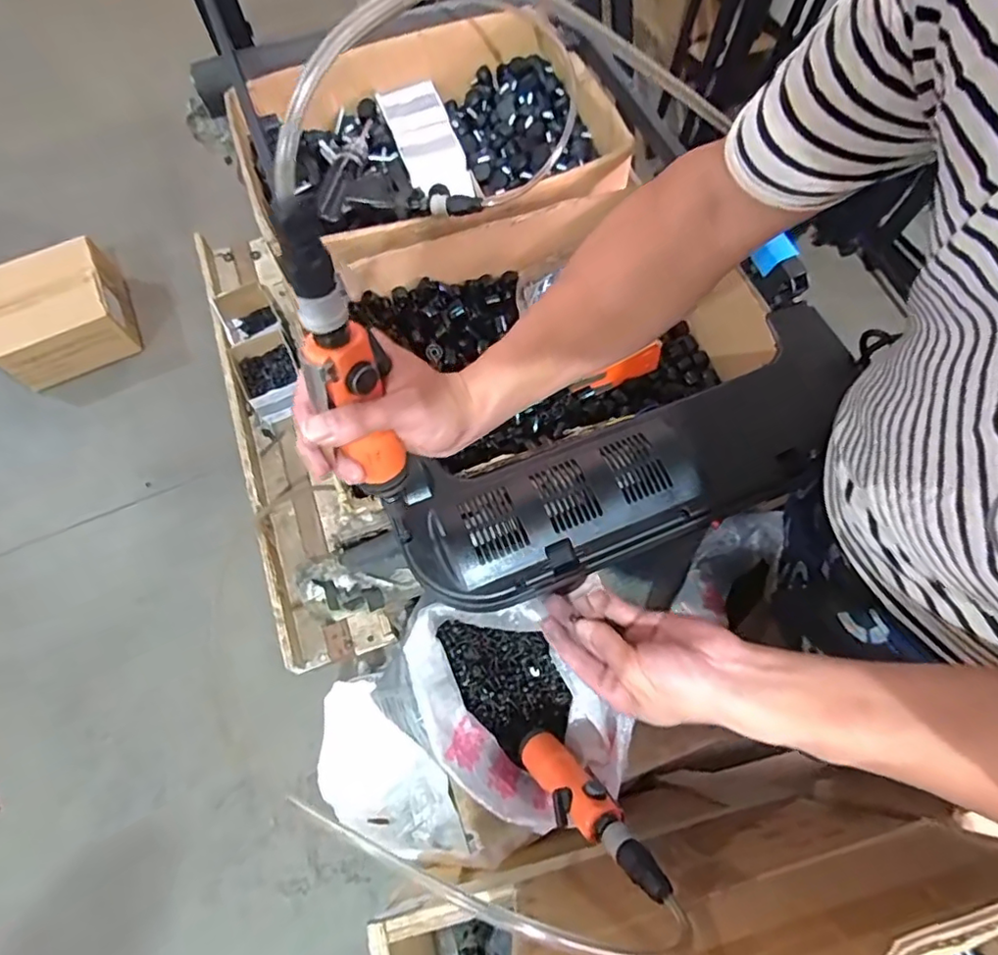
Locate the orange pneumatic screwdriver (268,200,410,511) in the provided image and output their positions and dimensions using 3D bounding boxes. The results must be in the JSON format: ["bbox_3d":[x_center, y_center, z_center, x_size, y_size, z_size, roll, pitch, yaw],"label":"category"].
[{"bbox_3d":[-0.091,-0.060,0.346,0.044,0.210,0.032,-13,52,-5],"label":"orange pneumatic screwdriver"}]

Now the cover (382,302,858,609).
[{"bbox_3d":[0.139,-0.015,0.552,0.462,0.045,0.151,-24,69,-9],"label":"cover"}]

